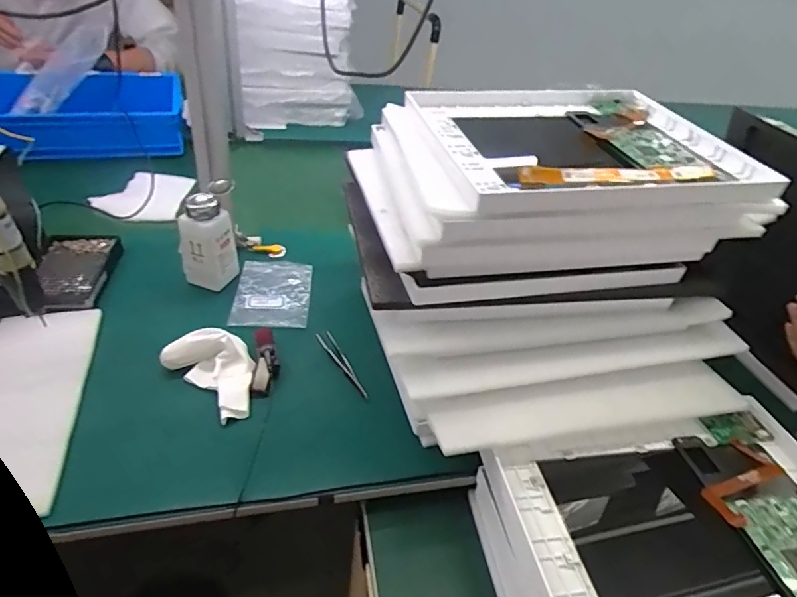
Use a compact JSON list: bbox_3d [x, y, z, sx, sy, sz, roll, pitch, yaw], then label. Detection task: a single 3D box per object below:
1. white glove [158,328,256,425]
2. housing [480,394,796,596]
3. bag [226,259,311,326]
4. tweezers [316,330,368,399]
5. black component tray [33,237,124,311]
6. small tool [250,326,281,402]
[{"bbox_3d":[-0.194,0.076,0.561,0.114,0.035,0.074,33,44,29],"label":"white glove"},{"bbox_3d":[0.253,0.199,0.416,0.316,0.033,0.226,-3,39,-14],"label":"housing"},{"bbox_3d":[-0.170,-0.007,0.698,0.095,0.011,0.135,3,38,-6],"label":"bag"},{"bbox_3d":[-0.066,0.075,0.602,0.019,0.007,0.112,-16,44,-28],"label":"tweezers"},{"bbox_3d":[-0.425,-0.033,0.669,0.095,0.027,0.140,0,39,-10],"label":"black component tray"},{"bbox_3d":[-0.151,0.070,0.585,0.029,0.019,0.095,-1,39,-11],"label":"small tool"}]

